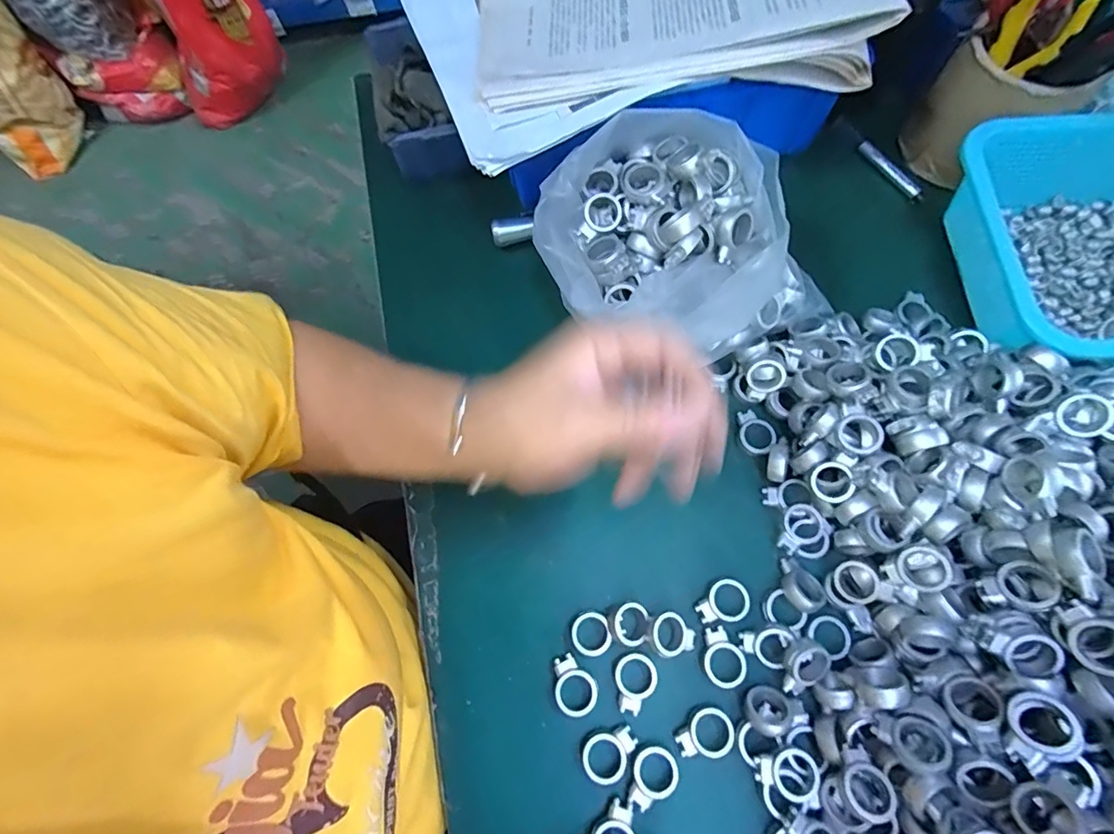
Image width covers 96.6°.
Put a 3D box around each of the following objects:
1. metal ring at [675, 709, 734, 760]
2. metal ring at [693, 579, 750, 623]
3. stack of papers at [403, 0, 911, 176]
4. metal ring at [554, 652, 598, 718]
[{"bbox_3d":[0.088,0.190,0.295,0.034,0.005,0.025,-26,70,-7],"label":"metal ring"},{"bbox_3d":[0.107,0.121,0.321,0.034,0.004,0.025,-29,73,0],"label":"metal ring"},{"bbox_3d":[0.053,-0.313,0.369,0.319,0.054,0.246,-15,69,-3],"label":"stack of papers"},{"bbox_3d":[0.010,0.167,0.308,0.027,0.008,0.034,-28,71,-8],"label":"metal ring"}]

